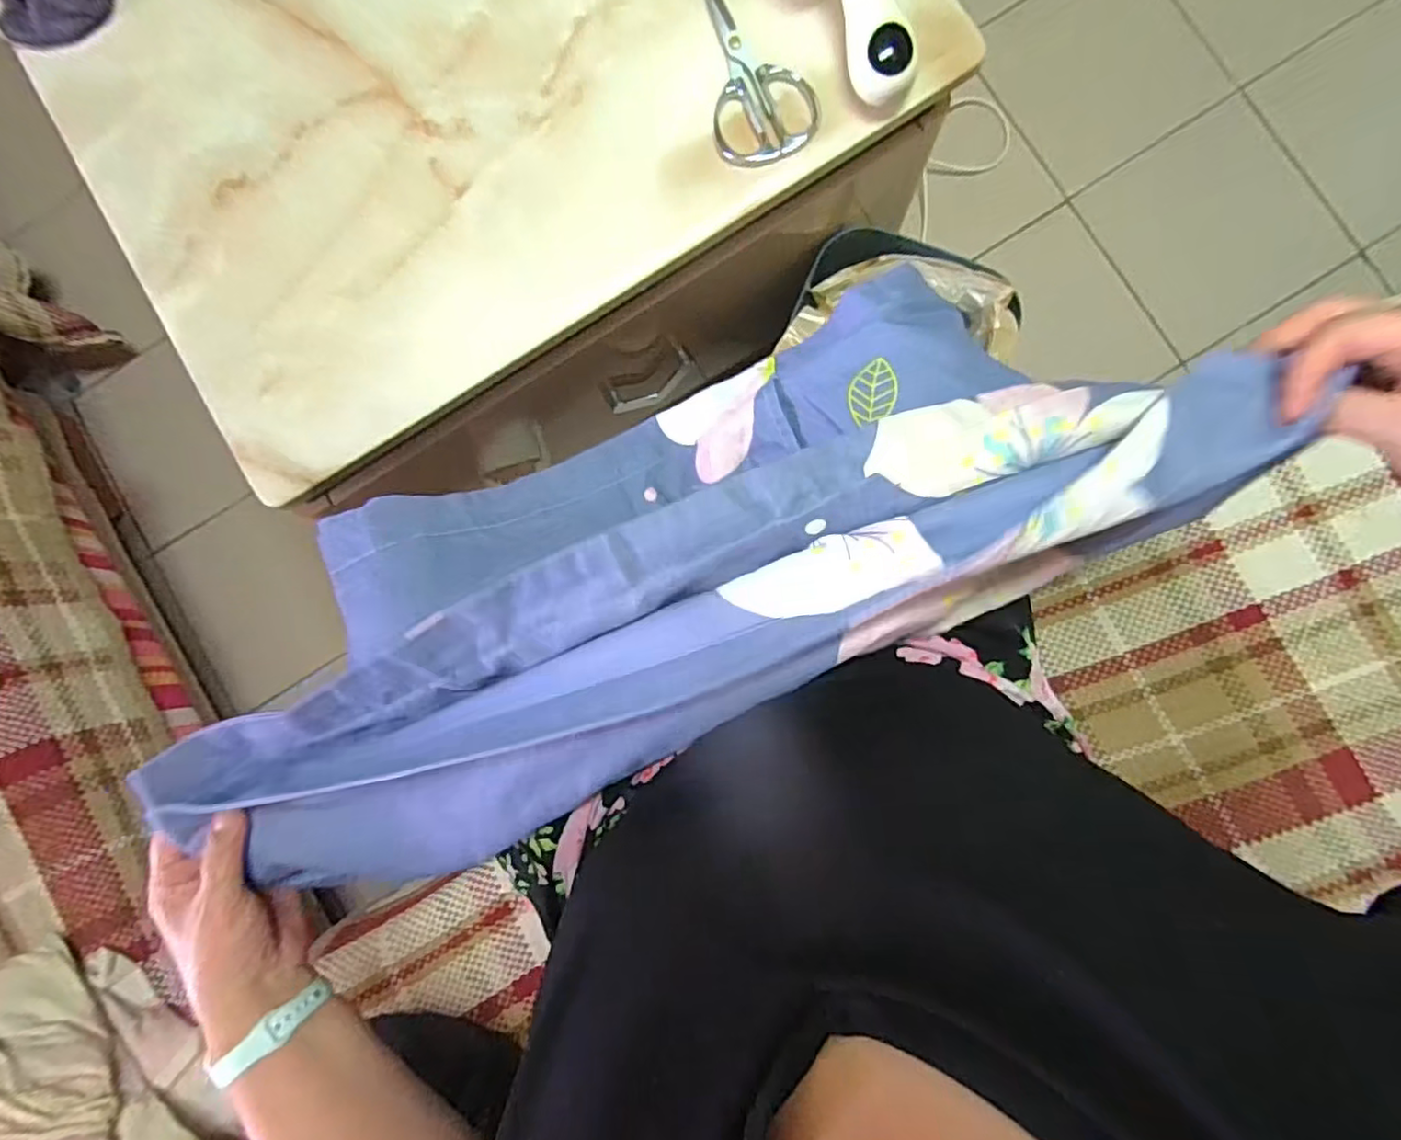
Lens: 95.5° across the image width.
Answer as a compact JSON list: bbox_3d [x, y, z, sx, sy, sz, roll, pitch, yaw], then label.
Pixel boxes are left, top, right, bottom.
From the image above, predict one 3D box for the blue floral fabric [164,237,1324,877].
[{"bbox_3d":[-0.024,-0.004,0.432,0.636,0.232,0.245,-25,86,4],"label":"blue floral fabric"}]

